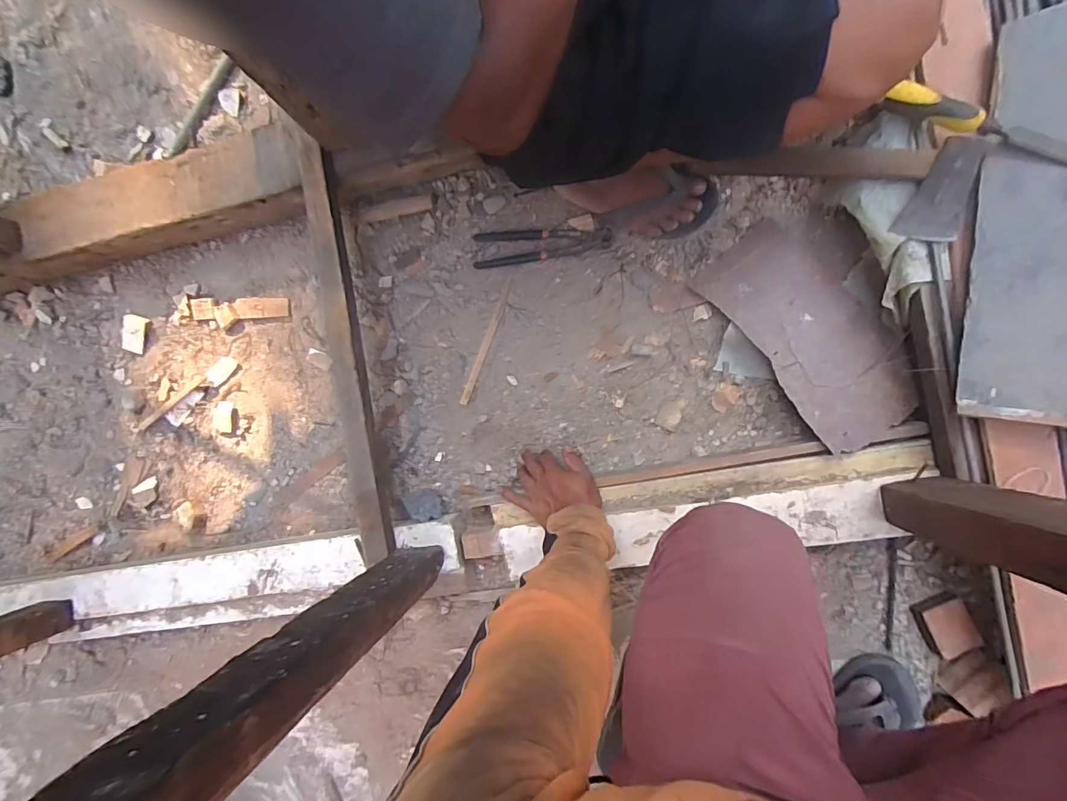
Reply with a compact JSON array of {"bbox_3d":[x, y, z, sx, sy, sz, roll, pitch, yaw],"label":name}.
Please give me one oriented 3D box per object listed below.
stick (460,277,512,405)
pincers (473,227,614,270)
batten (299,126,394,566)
[{"bbox_3d":[-0.077,-0.096,0.753,0.014,0.004,0.216,22,92,8],"label":"stick"},{"bbox_3d":[0.014,-0.251,0.731,0.219,0.021,0.056,-4,88,8],"label":"pincers"},{"bbox_3d":[-0.276,-0.076,0.675,0.054,0.045,0.609,-9,88,8],"label":"batten"}]

